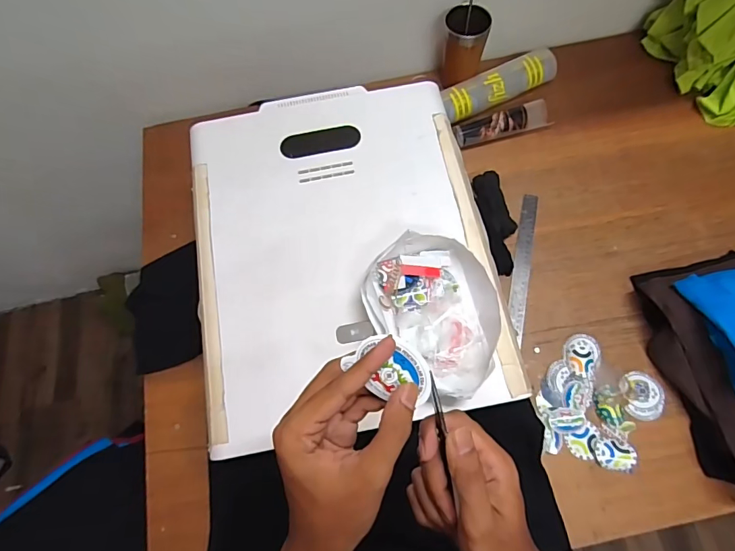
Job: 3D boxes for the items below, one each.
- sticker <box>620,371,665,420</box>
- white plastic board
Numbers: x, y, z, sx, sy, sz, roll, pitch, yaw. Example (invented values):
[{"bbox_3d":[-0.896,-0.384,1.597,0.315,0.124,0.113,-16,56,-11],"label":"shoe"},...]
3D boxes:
[{"bbox_3d":[0.426,0.185,0.678,0.066,0.008,0.071,-1,69,2],"label":"sticker"},{"bbox_3d":[-0.037,-0.050,0.608,0.397,0.018,0.494,-11,69,-2],"label":"white plastic board"}]

